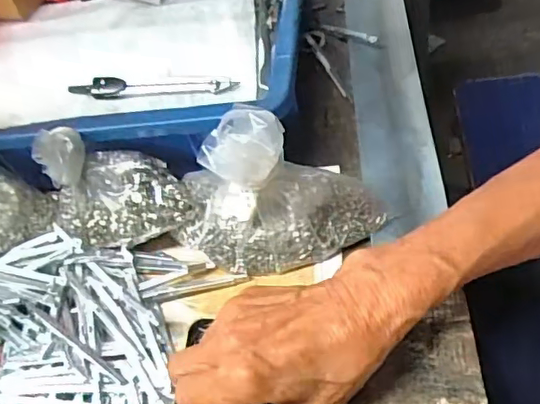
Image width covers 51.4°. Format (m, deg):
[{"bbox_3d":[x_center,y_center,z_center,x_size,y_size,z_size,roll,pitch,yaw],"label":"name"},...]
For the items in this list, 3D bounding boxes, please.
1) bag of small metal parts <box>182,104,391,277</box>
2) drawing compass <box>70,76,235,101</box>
[{"bbox_3d":[-0.003,-0.012,0.332,0.129,0.116,0.060,0,52,15],"label":"bag of small metal parts"},{"bbox_3d":[-0.081,-0.078,0.383,0.117,0.010,0.011,-2,51,14],"label":"drawing compass"}]

